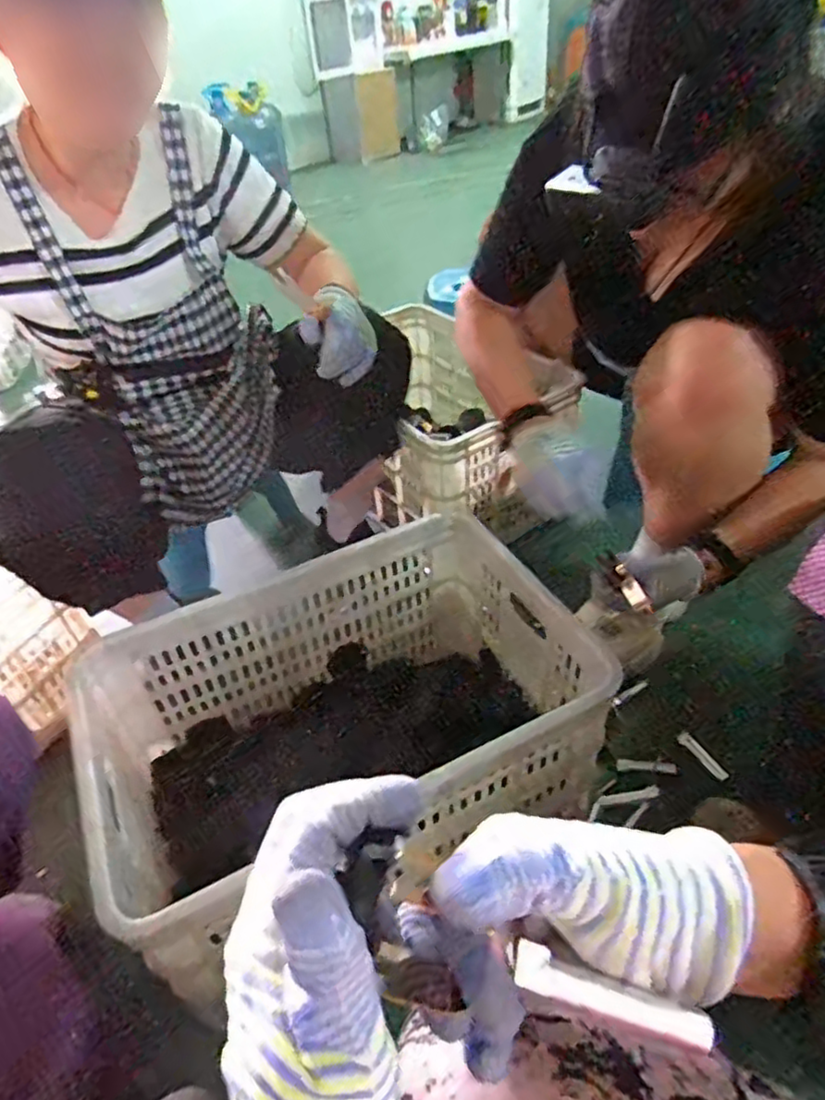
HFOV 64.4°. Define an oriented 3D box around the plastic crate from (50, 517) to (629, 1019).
[{"bbox_3d":[-0.079,0.234,0.823,0.527,0.319,0.359,-20,44,-17],"label":"plastic crate"}]

